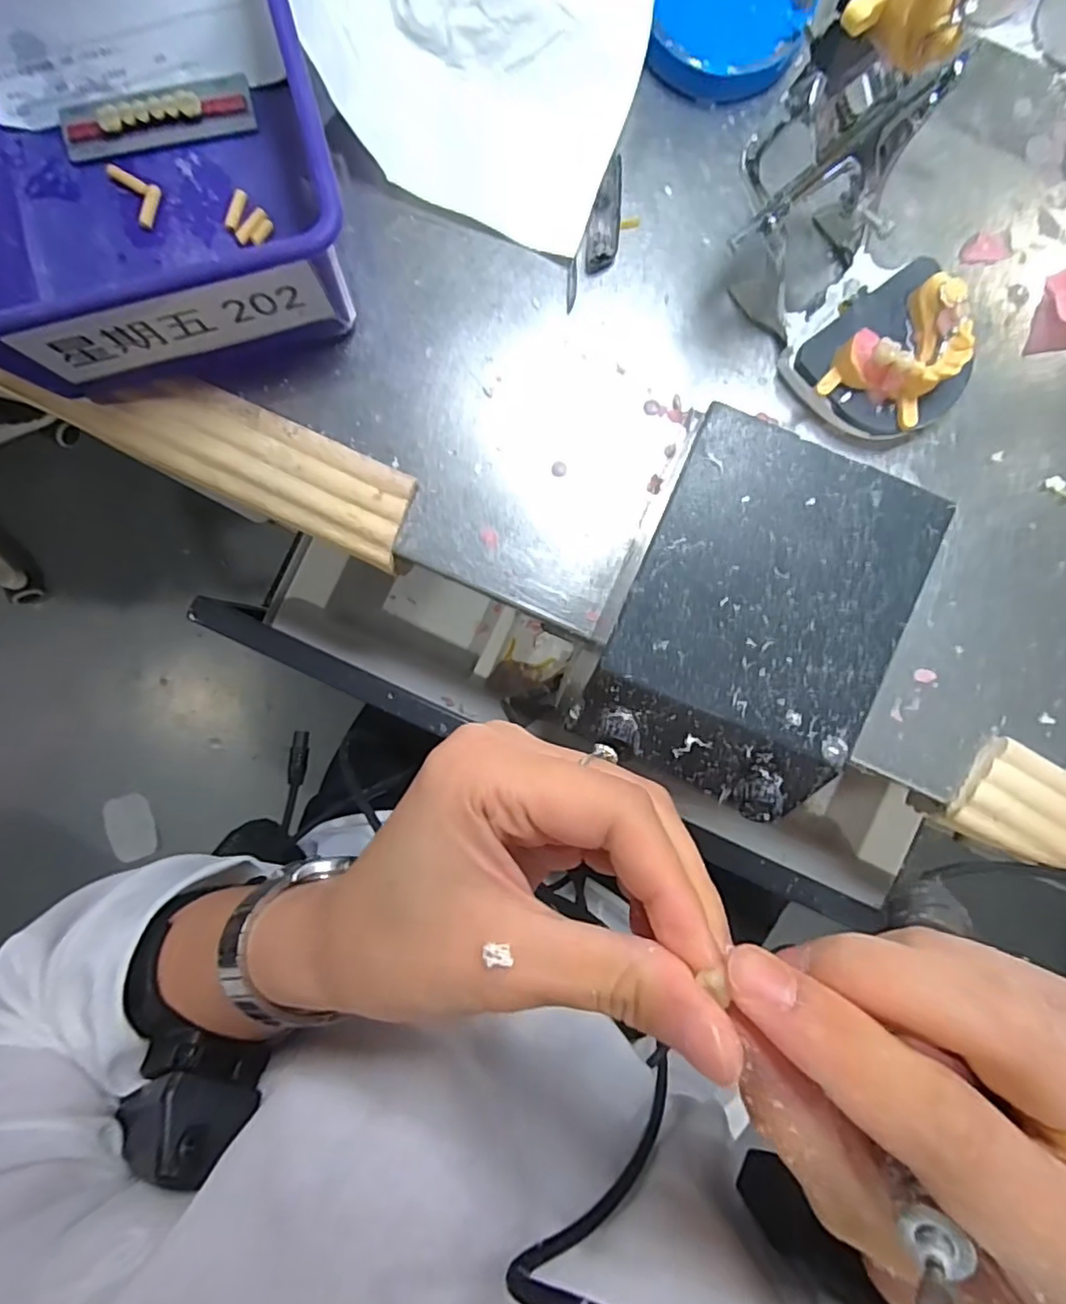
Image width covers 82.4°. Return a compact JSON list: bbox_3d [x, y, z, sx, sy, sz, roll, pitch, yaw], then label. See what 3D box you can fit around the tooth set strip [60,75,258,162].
[{"bbox_3d":[-0.164,-0.234,0.265,0.083,0.010,0.018,-12,89,0],"label":"tooth set strip"}]

